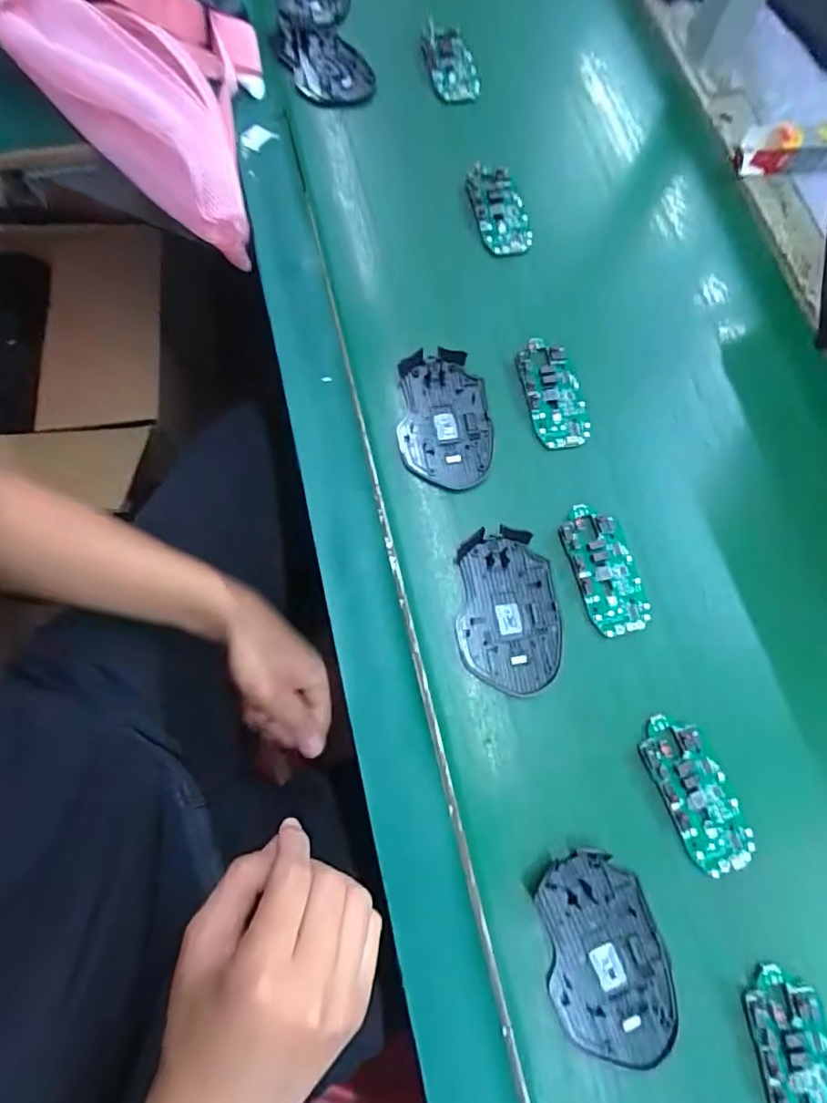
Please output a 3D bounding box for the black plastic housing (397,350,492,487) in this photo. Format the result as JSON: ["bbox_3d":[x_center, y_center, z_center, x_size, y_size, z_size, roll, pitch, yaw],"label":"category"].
[{"bbox_3d":[0.025,-0.105,0.429,0.072,0.011,0.114,2,74,-2],"label":"black plastic housing"}]

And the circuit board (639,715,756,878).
[{"bbox_3d":[0.187,0.157,0.356,0.045,0.006,0.098,-23,76,-9],"label":"circuit board"}]

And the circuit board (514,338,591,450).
[{"bbox_3d":[0.113,-0.128,0.436,0.046,0.017,0.092,-13,75,-6],"label":"circuit board"}]

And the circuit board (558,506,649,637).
[{"bbox_3d":[0.140,0.012,0.397,0.046,0.008,0.096,-17,75,-7],"label":"circuit board"}]

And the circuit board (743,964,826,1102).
[{"bbox_3d":[0.227,0.302,0.317,0.046,0.009,0.098,-8,74,-5],"label":"circuit board"}]

